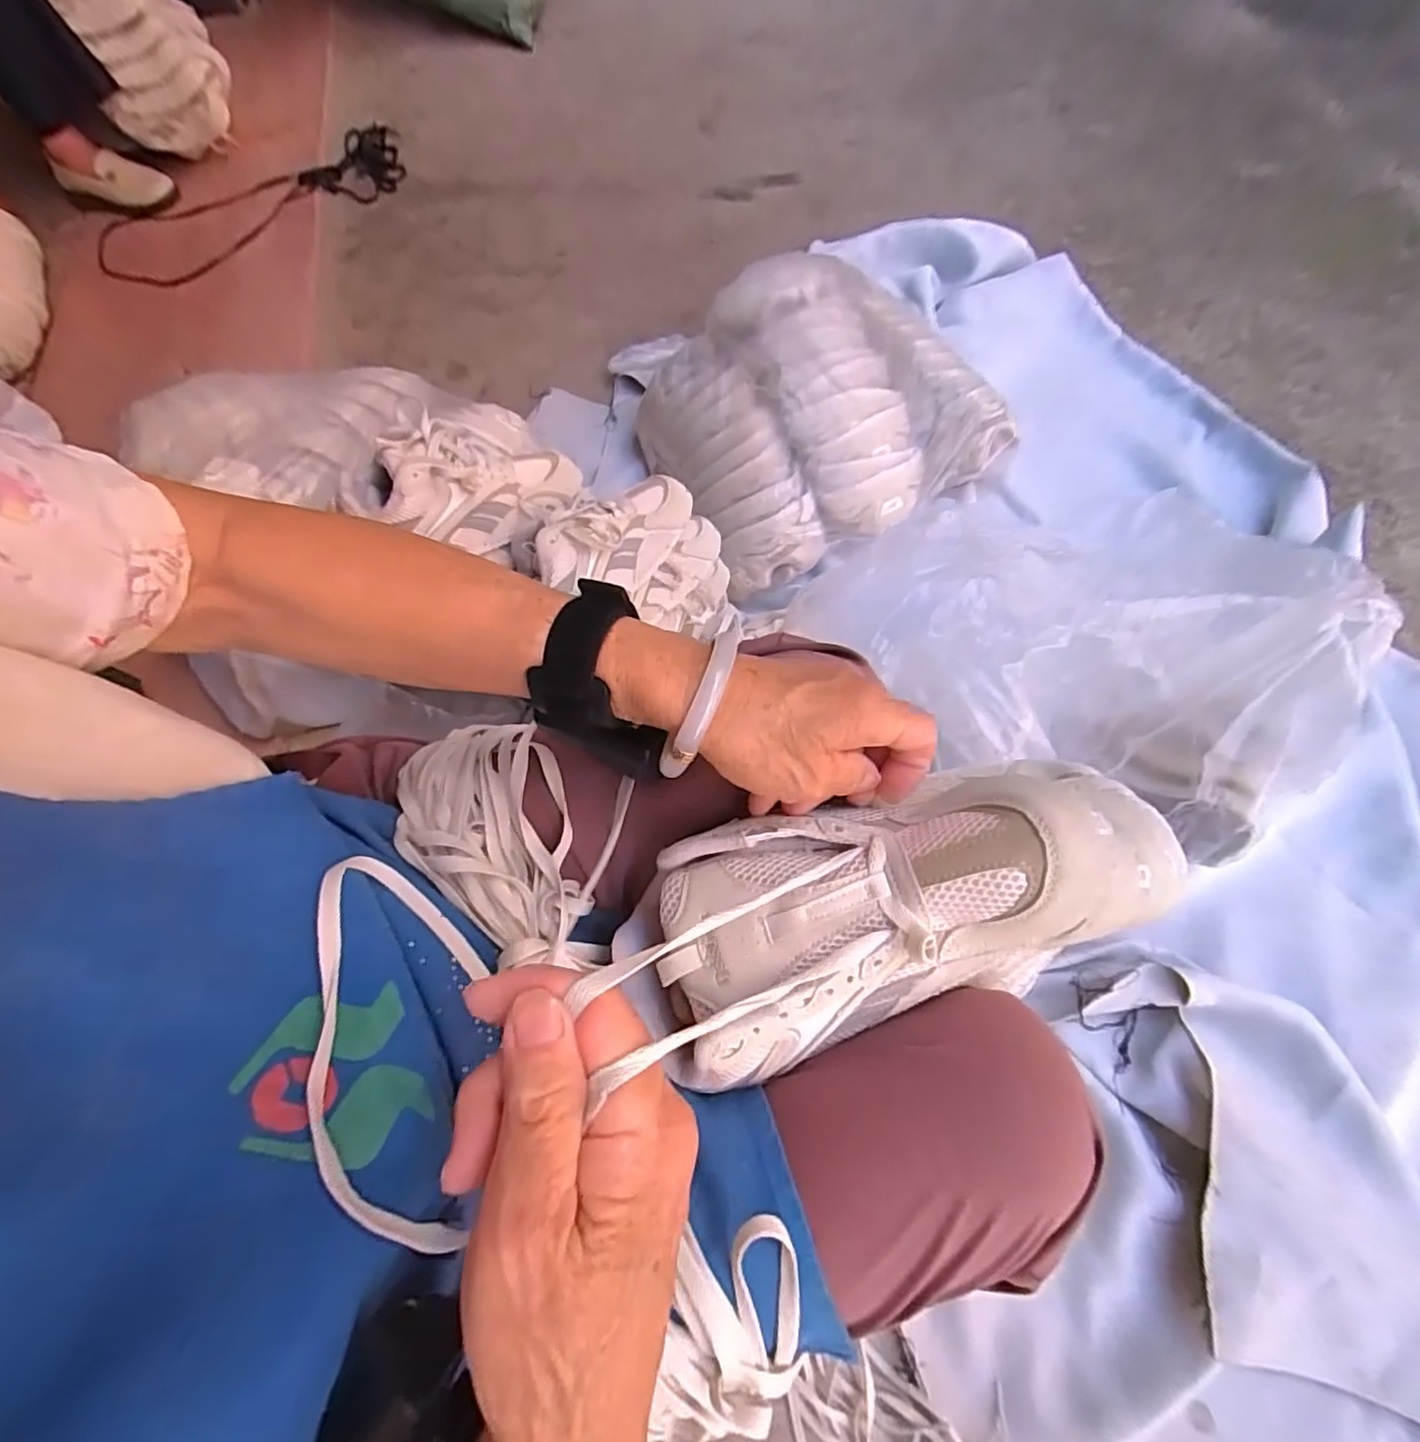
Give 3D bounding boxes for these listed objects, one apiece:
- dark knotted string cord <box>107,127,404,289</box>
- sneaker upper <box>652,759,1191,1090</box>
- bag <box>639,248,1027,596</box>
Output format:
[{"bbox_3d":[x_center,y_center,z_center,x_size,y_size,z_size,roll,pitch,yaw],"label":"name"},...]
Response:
[{"bbox_3d":[-0.946,-1.052,1.235,0.641,0.094,0.314,-17,69,-1],"label":"dark knotted string cord"},{"bbox_3d":[0.094,0.084,0.287,0.245,0.103,0.103,-17,69,3],"label":"sneaker upper"},{"bbox_3d":[0.134,-0.420,0.828,0.402,0.174,0.375,-28,69,-6],"label":"bag"}]

